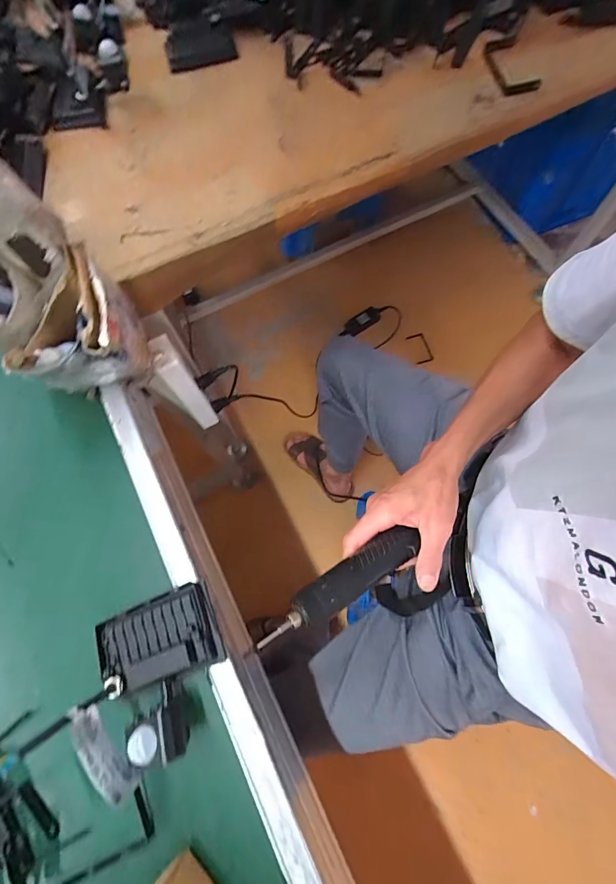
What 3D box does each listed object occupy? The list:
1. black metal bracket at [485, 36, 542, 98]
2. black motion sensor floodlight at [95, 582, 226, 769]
[{"bbox_3d":[0.315,-0.589,0.624,0.057,0.010,0.146,-8,71,0],"label":"black metal bracket"},{"bbox_3d":[-0.128,0.198,0.349,0.099,0.058,0.119,-25,72,-6],"label":"black motion sensor floodlight"}]

